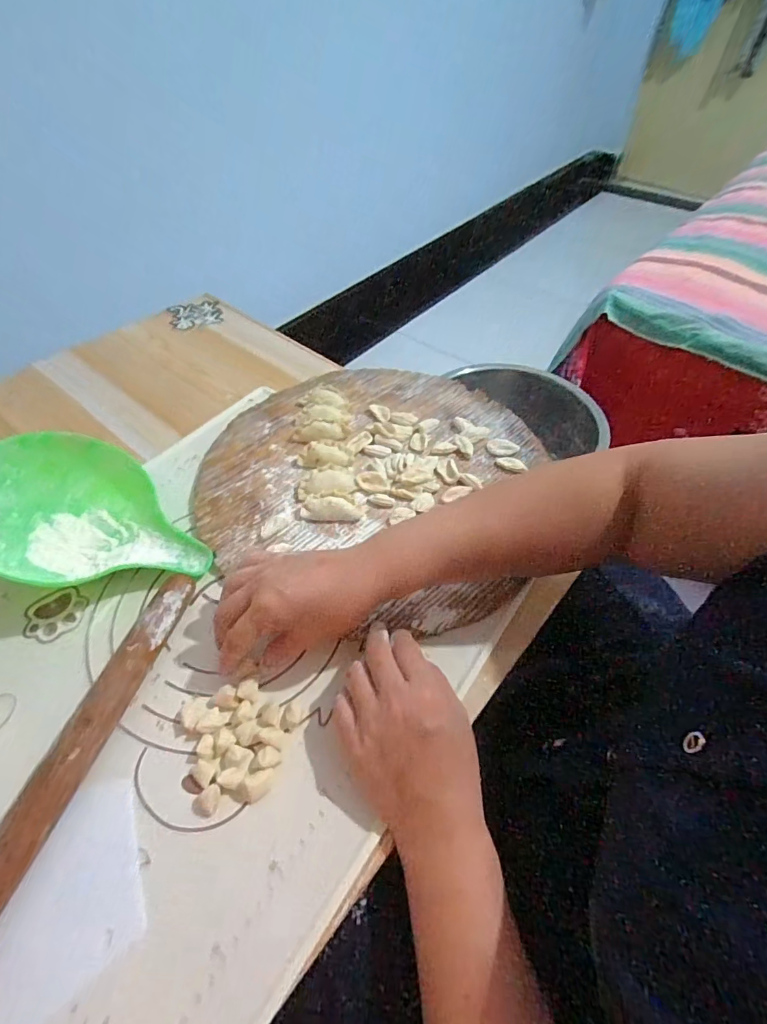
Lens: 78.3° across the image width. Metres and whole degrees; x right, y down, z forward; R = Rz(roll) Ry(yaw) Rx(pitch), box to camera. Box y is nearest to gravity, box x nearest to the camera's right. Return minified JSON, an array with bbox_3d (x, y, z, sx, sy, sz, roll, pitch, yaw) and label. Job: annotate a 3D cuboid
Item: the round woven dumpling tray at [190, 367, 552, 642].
[{"bbox_3d":[-0.012,-0.054,0.494,0.319,0.024,0.322,0,52,0],"label":"round woven dumpling tray"}]

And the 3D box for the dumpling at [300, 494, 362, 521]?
[{"bbox_3d":[-0.050,-0.003,0.449,0.055,0.016,0.021,6,52,5],"label":"dumpling"}]

